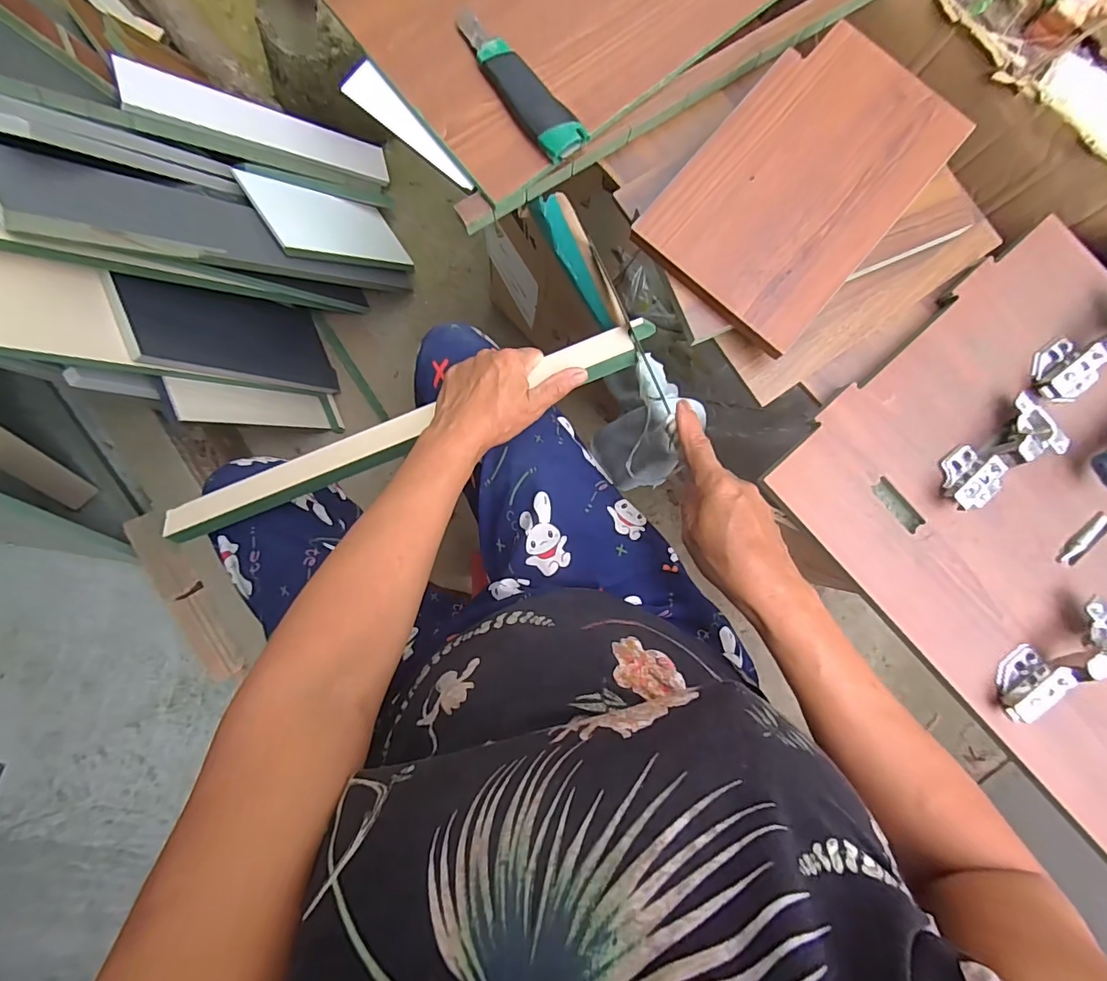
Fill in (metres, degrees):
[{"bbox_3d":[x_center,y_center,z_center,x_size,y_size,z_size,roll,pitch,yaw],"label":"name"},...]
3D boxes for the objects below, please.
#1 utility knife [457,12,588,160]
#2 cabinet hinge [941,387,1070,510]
[{"bbox_3d":[-0.030,-0.354,0.436,0.040,0.011,0.156,-35,92,-5],"label":"utility knife"},{"bbox_3d":[0.381,-0.029,0.428,0.108,0.032,0.055,-37,92,-5],"label":"cabinet hinge"}]

